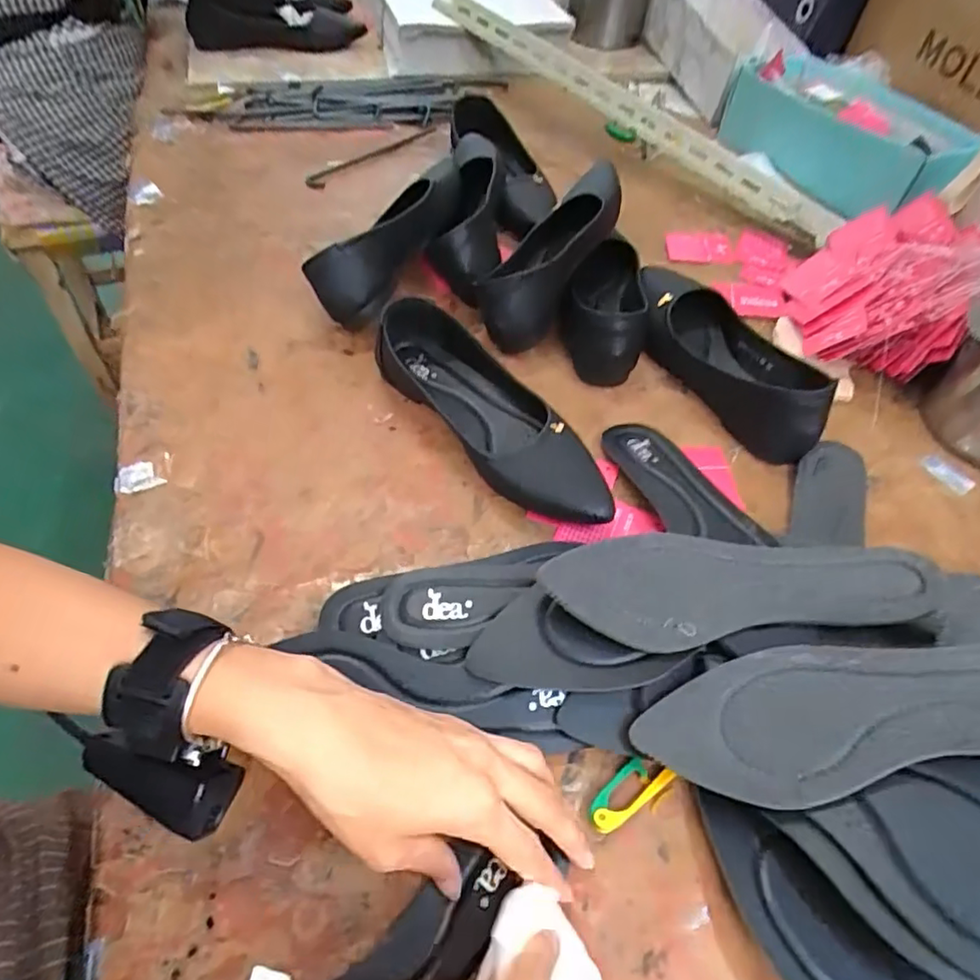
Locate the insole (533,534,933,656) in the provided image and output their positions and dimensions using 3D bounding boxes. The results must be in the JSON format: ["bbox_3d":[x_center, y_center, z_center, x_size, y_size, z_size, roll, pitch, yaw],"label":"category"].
[{"bbox_3d":[0.149,0.059,0.384,0.233,0.048,0.076,-2,52,-7],"label":"insole"}]

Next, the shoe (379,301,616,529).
[{"bbox_3d":[-0.001,-0.063,0.483,0.086,0.056,0.248,-36,63,-28],"label":"shoe"}]

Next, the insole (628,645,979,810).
[{"bbox_3d":[0.196,0.110,0.305,0.233,0.020,0.076,-15,49,20],"label":"insole"}]

